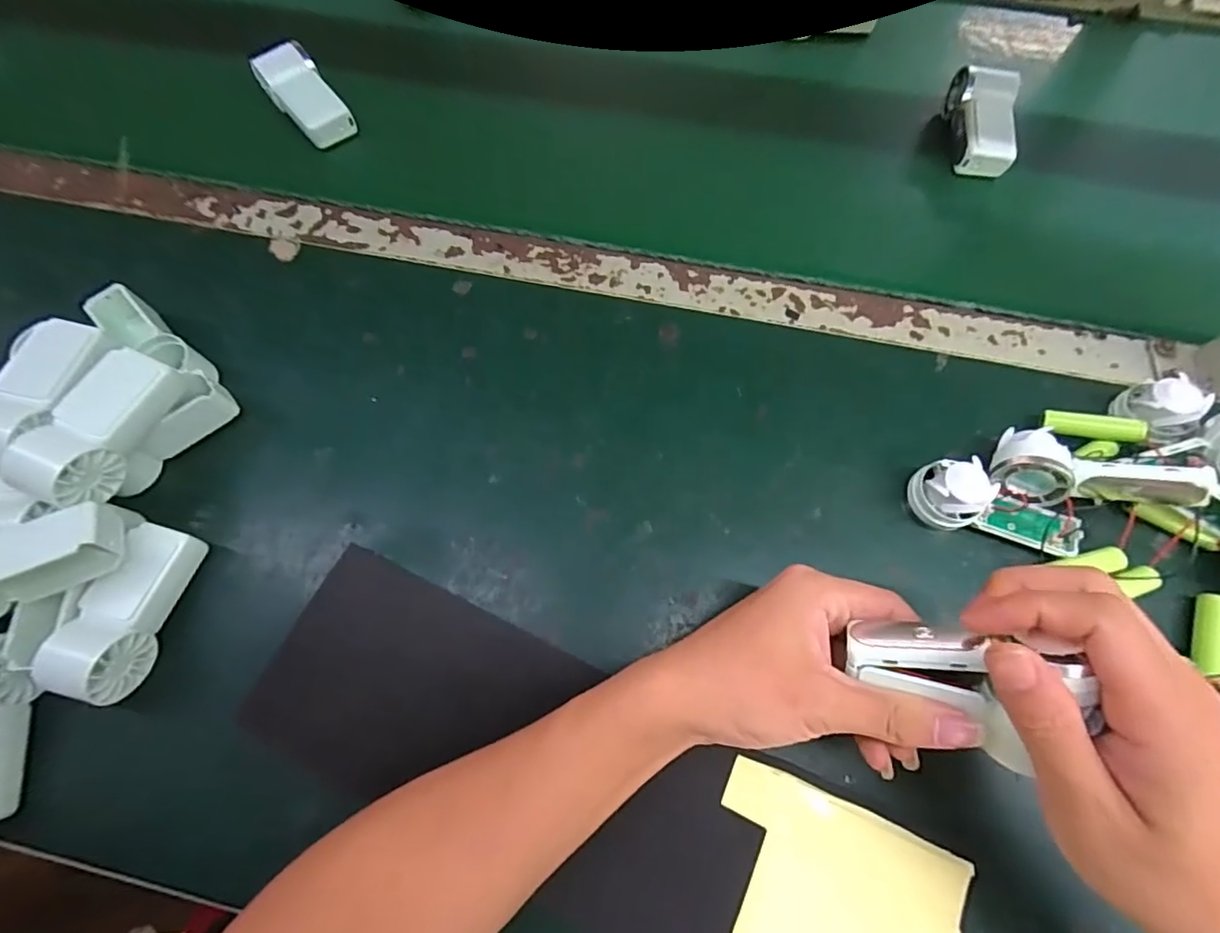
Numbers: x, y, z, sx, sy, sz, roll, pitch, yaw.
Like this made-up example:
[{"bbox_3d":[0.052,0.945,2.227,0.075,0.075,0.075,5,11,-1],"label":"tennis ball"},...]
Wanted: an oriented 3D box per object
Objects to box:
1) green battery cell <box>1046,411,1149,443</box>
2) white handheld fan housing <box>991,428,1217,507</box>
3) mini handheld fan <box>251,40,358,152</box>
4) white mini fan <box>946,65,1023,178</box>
[{"bbox_3d":[0.301,-0.026,0.341,0.049,0.011,0.012,15,68,32],"label":"green battery cell"},{"bbox_3d":[0.275,0.003,0.312,0.092,0.024,0.039,9,67,34],"label":"white handheld fan housing"},{"bbox_3d":[-0.262,-0.319,0.471,0.047,0.024,0.090,-41,94,-14],"label":"mini handheld fan"},{"bbox_3d":[0.312,-0.289,0.459,0.044,0.035,0.088,9,70,3],"label":"white mini fan"}]

